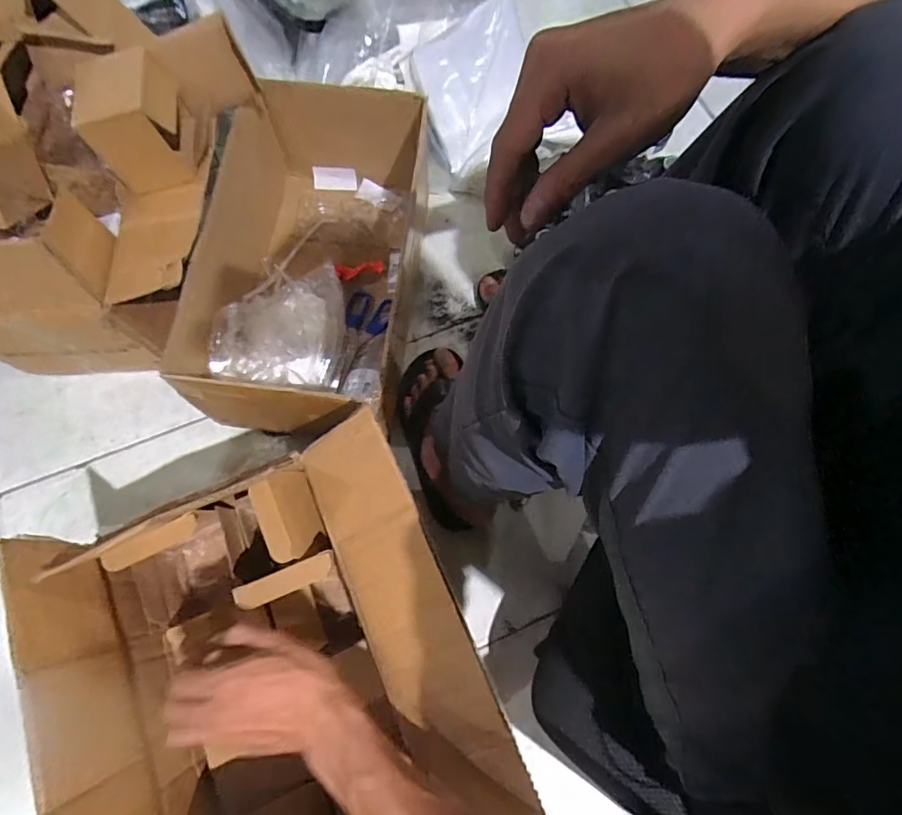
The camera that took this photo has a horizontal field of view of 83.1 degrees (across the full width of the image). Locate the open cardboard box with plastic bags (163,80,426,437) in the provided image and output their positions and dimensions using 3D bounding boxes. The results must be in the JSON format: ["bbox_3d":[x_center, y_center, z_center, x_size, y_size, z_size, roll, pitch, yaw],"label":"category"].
[{"bbox_3d":[-0.174,-0.191,0.665,0.238,0.174,0.419,6,71,0],"label":"open cardboard box with plastic bags"}]

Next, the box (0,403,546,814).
[{"bbox_3d":[-0.135,0.241,0.461,0.298,0.220,0.374,-22,73,-9],"label":"box"}]

